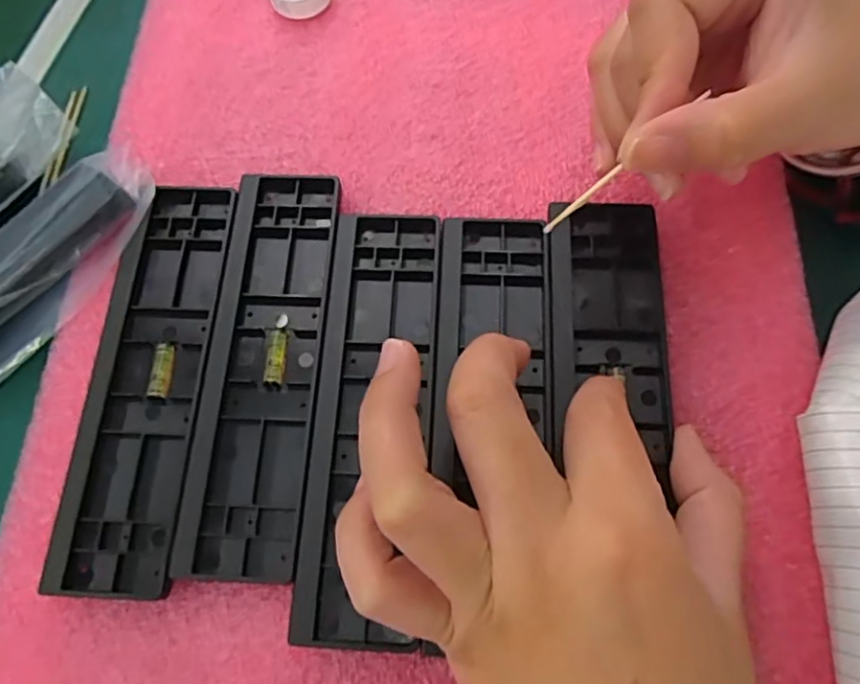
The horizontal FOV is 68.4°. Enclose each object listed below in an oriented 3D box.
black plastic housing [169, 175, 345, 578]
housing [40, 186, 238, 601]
[{"bbox_3d":[-0.063,0.005,0.242,0.044,0.006,0.159,2,69,4],"label":"black plastic housing"},{"bbox_3d":[-0.108,0.010,0.240,0.046,0.009,0.159,1,69,3],"label":"housing"}]

